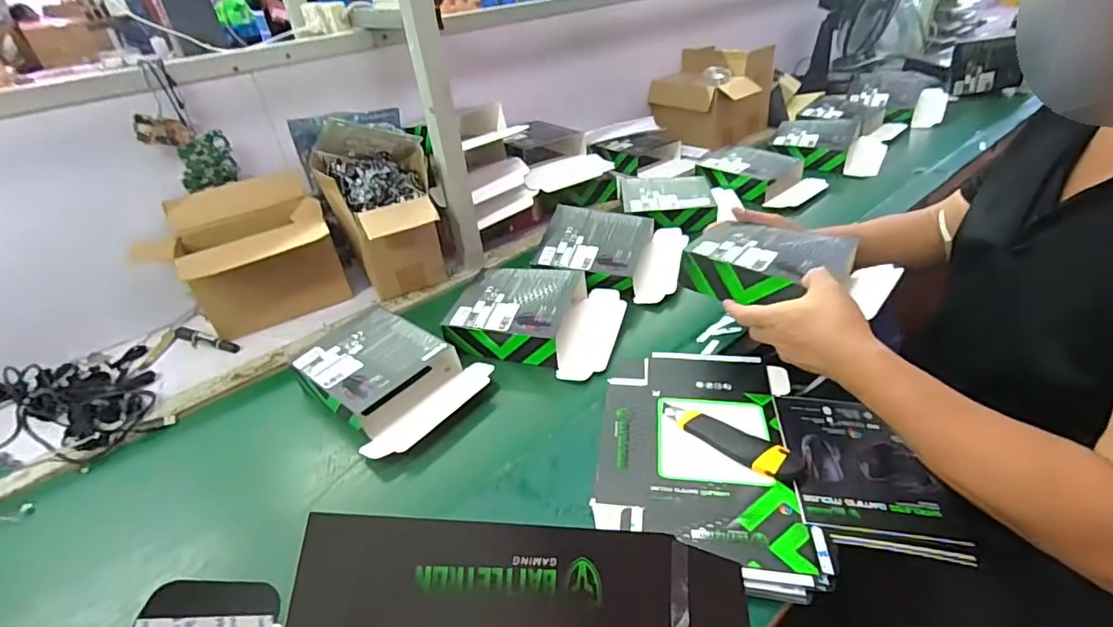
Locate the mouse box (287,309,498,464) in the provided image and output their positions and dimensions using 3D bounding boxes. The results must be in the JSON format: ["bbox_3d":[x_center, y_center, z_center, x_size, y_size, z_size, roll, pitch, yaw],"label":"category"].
[{"bbox_3d":[-0.237,0.087,0.747,0.245,0.062,0.192,20,43,32],"label":"mouse box"}]

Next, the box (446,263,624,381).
[{"bbox_3d":[-0.028,-0.001,0.822,0.252,0.055,0.195,7,37,19],"label":"box"}]

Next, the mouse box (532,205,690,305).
[{"bbox_3d":[0.097,-0.111,0.949,0.249,0.083,0.196,4,37,15],"label":"mouse box"}]

